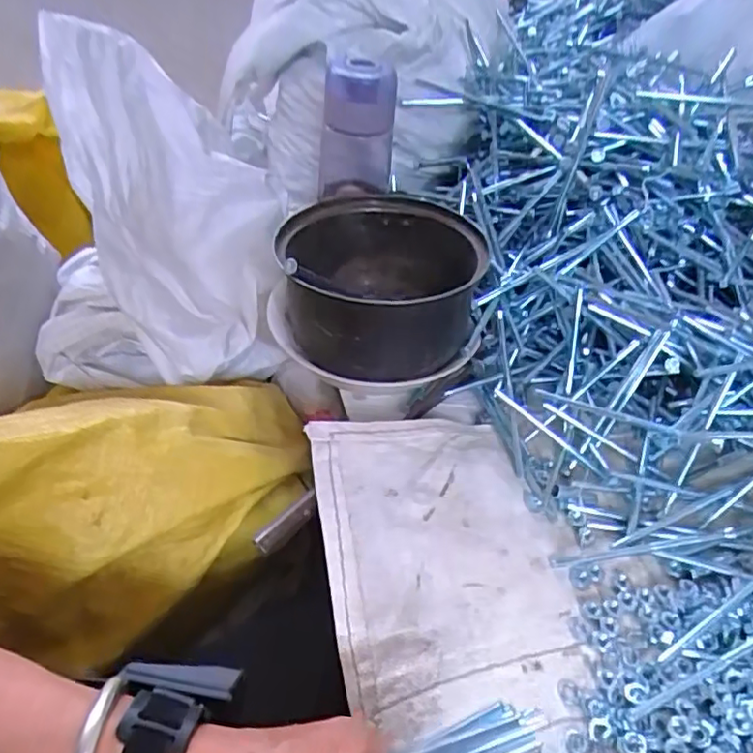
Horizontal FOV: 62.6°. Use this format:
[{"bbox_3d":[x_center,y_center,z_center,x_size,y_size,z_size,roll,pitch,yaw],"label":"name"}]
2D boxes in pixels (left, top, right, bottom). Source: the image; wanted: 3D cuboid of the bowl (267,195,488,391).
[{"bbox_3d":[-0.002,-0.072,0.530,0.178,0.101,0.160,-1,44,-6],"label":"bowl"}]

